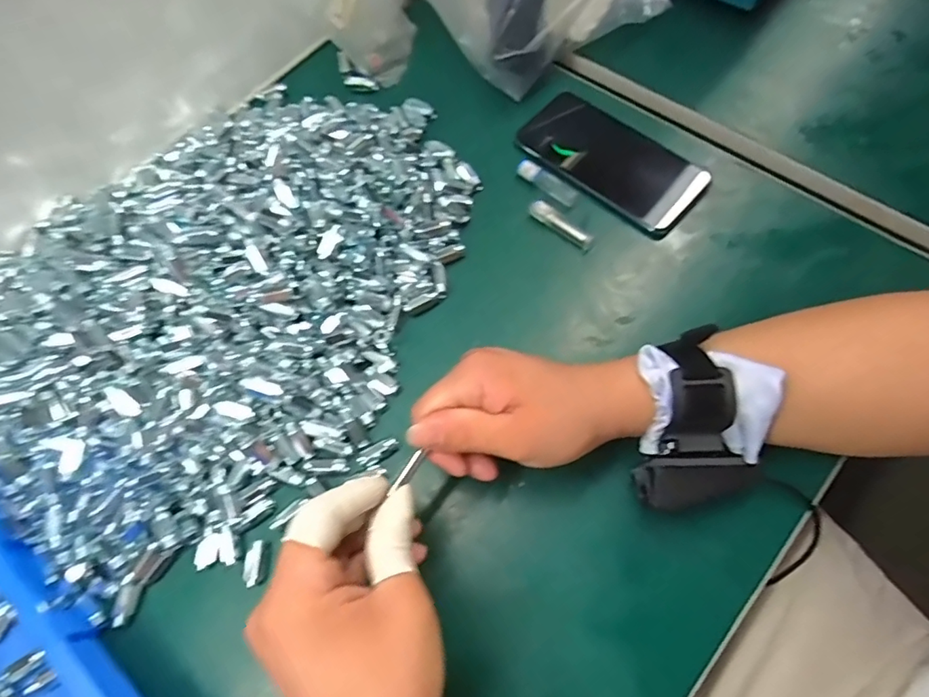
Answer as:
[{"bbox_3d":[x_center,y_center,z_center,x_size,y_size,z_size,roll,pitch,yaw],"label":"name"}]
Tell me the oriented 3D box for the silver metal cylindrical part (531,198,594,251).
[{"bbox_3d":[0.076,-0.099,0.413,0.058,0.011,0.015,36,74,17],"label":"silver metal cylindrical part"}]

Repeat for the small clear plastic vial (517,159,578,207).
[{"bbox_3d":[0.068,-0.137,0.428,0.055,0.008,0.015,38,75,17],"label":"small clear plastic vial"}]

